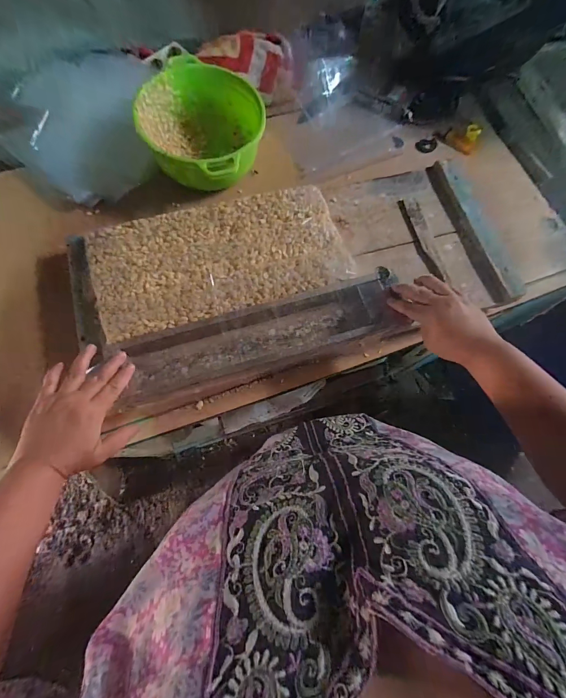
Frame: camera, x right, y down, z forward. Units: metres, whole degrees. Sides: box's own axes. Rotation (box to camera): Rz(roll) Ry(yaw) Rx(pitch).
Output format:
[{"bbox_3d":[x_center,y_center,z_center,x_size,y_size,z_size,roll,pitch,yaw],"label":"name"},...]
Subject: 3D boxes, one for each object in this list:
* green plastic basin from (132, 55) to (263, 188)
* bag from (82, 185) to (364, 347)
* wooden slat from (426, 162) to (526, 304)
[{"bbox_3d":[-0.137,-0.372,0.571,0.193,0.118,0.202,28,77,7],"label":"green plastic basin"},{"bbox_3d":[-0.091,-0.140,0.480,0.365,0.029,0.183,-18,76,-5],"label":"bag"},{"bbox_3d":[0.323,-0.208,0.553,0.042,0.031,0.283,-18,75,-5],"label":"wooden slat"}]

